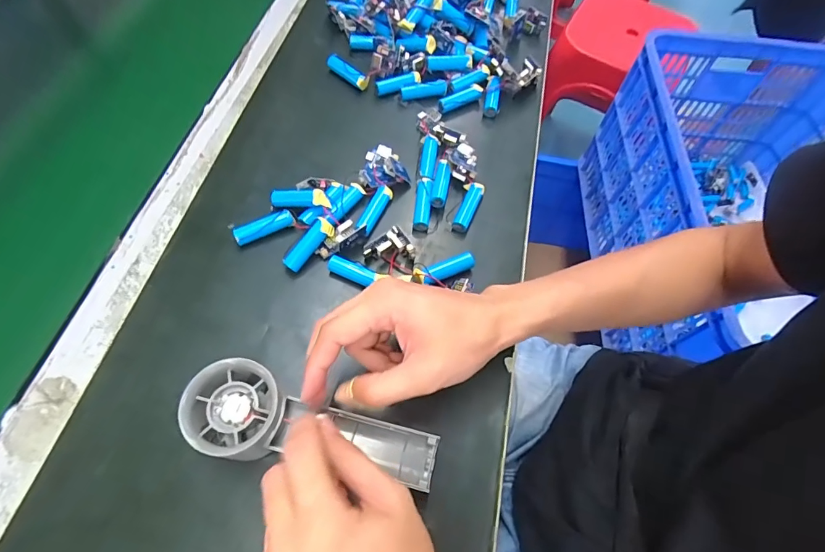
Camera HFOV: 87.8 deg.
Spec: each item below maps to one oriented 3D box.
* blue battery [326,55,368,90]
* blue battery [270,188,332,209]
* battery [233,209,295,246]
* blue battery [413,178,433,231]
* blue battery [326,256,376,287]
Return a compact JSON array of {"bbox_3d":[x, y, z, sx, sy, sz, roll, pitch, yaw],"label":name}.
[{"bbox_3d":[-0.070,-0.224,0.473,0.057,0.018,0.014,37,66,14],"label":"blue battery"},{"bbox_3d":[-0.101,-0.068,0.378,0.058,0.014,0.014,5,62,19],"label":"blue battery"},{"bbox_3d":[-0.128,-0.042,0.373,0.050,0.014,0.015,-24,67,-16],"label":"battery"},{"bbox_3d":[0.010,-0.066,0.393,0.015,0.012,0.049,5,79,0],"label":"blue battery"},{"bbox_3d":[-0.051,-0.004,0.361,0.041,0.013,0.014,24,63,8],"label":"blue battery"}]

